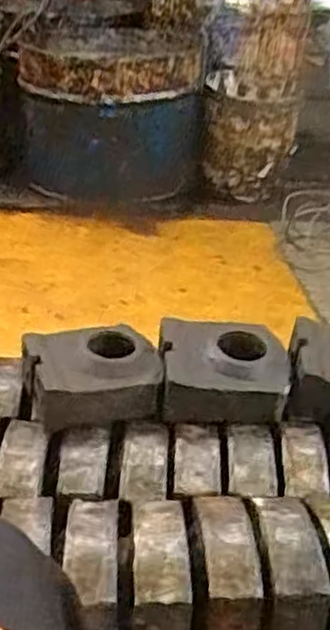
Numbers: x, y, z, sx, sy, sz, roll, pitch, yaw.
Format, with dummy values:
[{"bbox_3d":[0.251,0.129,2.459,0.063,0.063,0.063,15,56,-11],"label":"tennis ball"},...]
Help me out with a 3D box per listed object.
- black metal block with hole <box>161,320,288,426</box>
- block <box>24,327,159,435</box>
[{"bbox_3d":[0.085,0.086,1.103,0.185,0.091,0.152,4,29,2],"label":"black metal block with hole"},{"bbox_3d":[-0.105,0.090,1.083,0.185,0.087,0.142,-6,30,-15],"label":"block"}]

